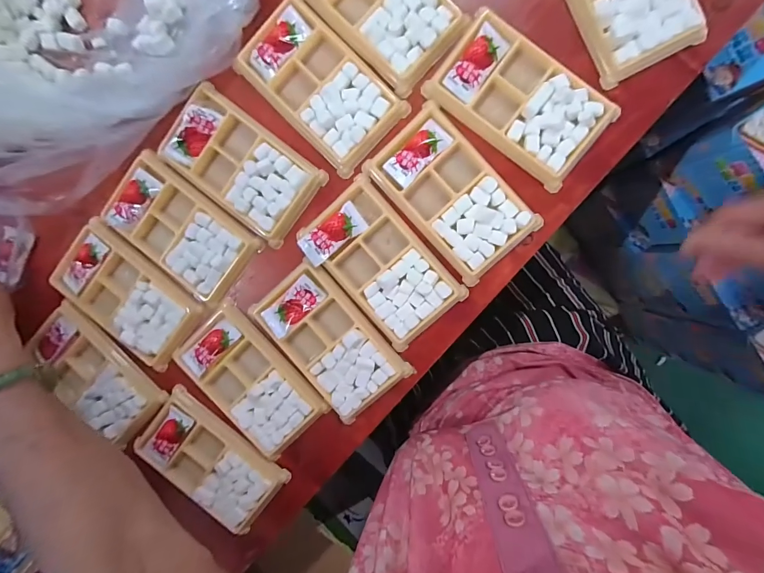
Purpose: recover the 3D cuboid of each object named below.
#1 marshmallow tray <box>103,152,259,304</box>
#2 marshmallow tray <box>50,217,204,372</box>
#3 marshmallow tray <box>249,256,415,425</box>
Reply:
[{"bbox_3d":[-0.183,-0.051,0.331,0.134,0.020,0.078,38,97,1],"label":"marshmallow tray"},{"bbox_3d":[-0.240,0.009,0.337,0.134,0.015,0.079,42,97,0],"label":"marshmallow tray"},{"bbox_3d":[-0.048,0.049,0.321,0.079,0.013,0.137,-41,91,7],"label":"marshmallow tray"}]

